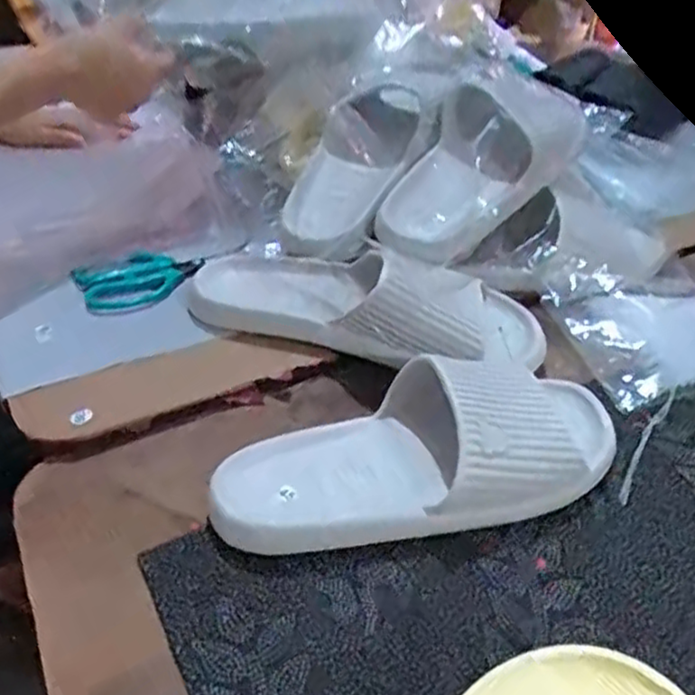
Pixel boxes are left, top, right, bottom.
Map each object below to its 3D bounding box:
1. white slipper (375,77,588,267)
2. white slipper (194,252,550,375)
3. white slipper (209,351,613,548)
[{"bbox_3d":[0.110,-0.168,0.641,0.104,0.081,0.253,30,63,31],"label":"white slipper"},{"bbox_3d":[0.014,-0.048,0.584,0.292,0.064,0.099,10,38,11],"label":"white slipper"},{"bbox_3d":[0.052,0.064,0.456,0.267,0.065,0.107,-15,41,-20],"label":"white slipper"}]

